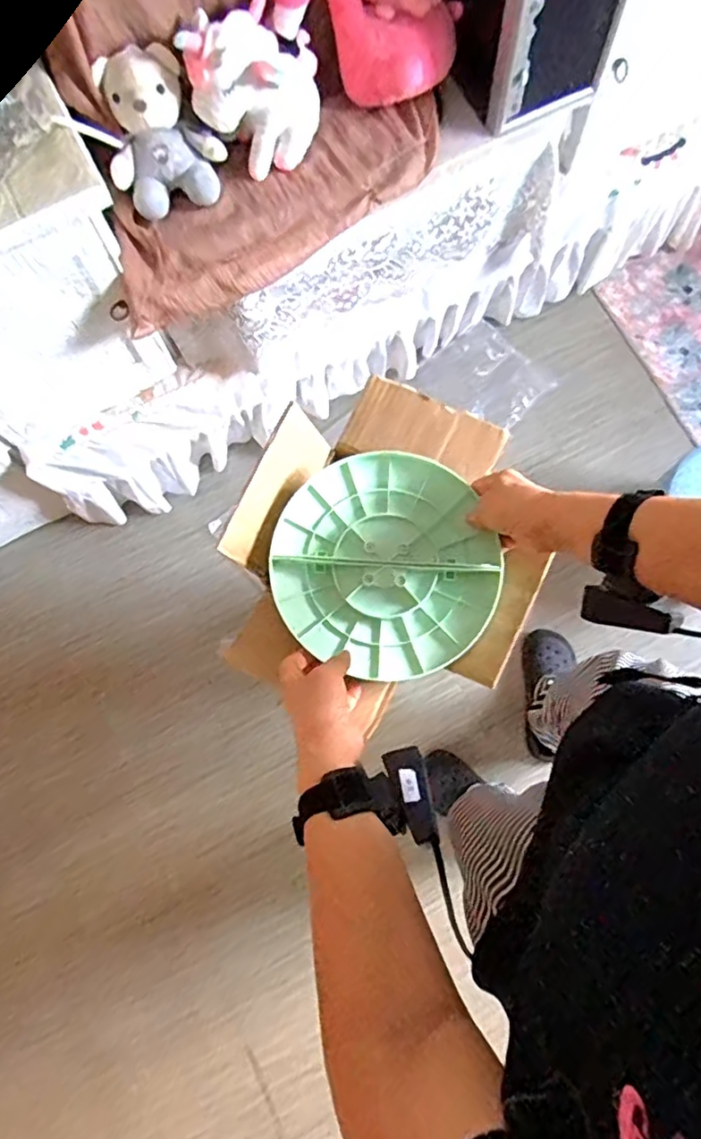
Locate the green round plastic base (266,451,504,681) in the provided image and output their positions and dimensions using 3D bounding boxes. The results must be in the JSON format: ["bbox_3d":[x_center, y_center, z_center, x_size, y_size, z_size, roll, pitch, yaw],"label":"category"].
[{"bbox_3d":[0.031,-0.005,0.606,0.214,0.024,0.221,0,78,2],"label":"green round plastic base"}]

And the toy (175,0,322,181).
[{"bbox_3d":[-0.132,-0.692,0.853,0.147,0.169,0.152,-1,78,4],"label":"toy"}]

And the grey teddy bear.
[{"bbox_3d":[-0.272,-0.612,0.858,0.164,0.152,0.125,-23,77,-1],"label":"grey teddy bear"}]

